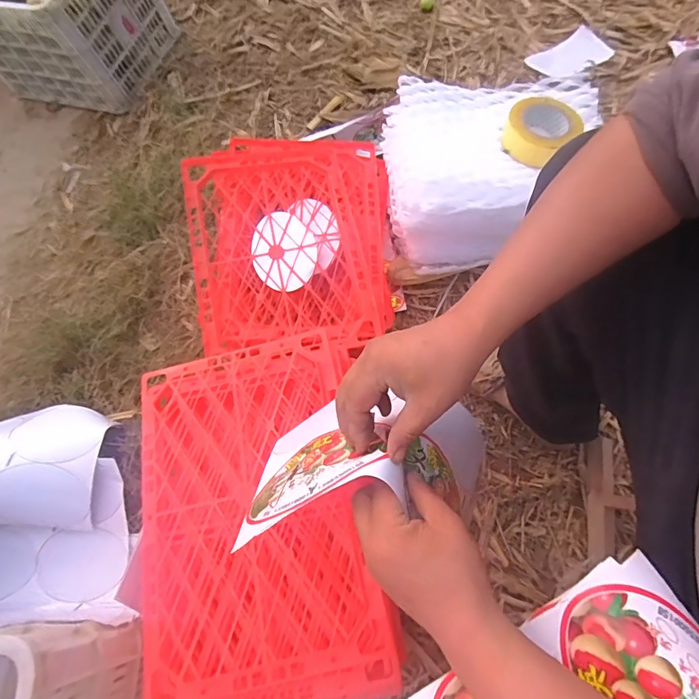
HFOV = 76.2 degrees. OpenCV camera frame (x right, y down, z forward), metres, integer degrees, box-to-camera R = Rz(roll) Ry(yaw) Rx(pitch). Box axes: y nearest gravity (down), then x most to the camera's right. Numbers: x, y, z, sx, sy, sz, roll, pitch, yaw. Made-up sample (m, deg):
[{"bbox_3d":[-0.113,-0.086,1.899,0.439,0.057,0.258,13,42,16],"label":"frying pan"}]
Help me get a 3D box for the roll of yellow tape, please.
[{"bbox_3d":[0.335,-0.386,0.774,0.129,0.041,0.115,-44,69,-9],"label":"roll of yellow tape"}]

